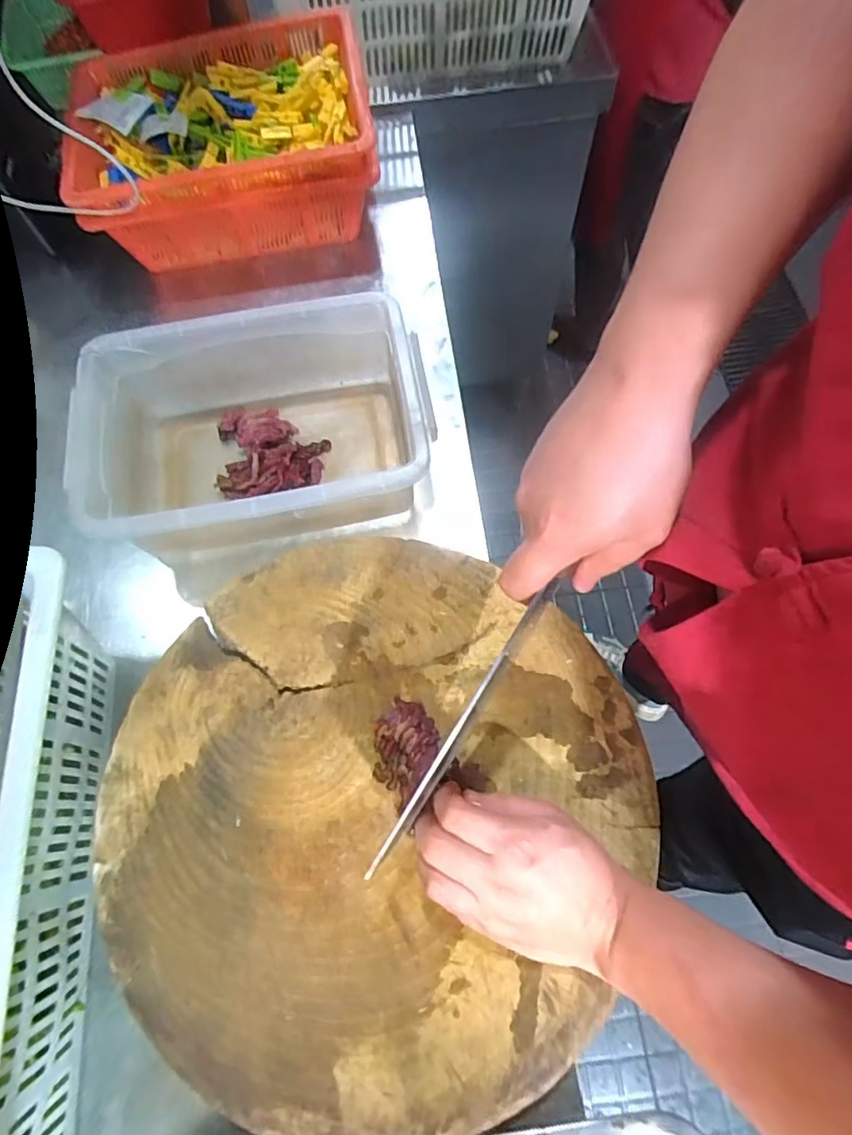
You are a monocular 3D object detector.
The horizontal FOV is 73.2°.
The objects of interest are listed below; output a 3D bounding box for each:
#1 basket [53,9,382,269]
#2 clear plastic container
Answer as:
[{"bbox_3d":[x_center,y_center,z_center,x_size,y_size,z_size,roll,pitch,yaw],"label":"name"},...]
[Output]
[{"bbox_3d":[-0.245,-0.528,0.719,0.348,0.122,0.281,-10,69,-2],"label":"basket"},{"bbox_3d":[-0.162,-0.130,0.579,0.321,0.118,0.218,-10,68,-1],"label":"clear plastic container"}]

